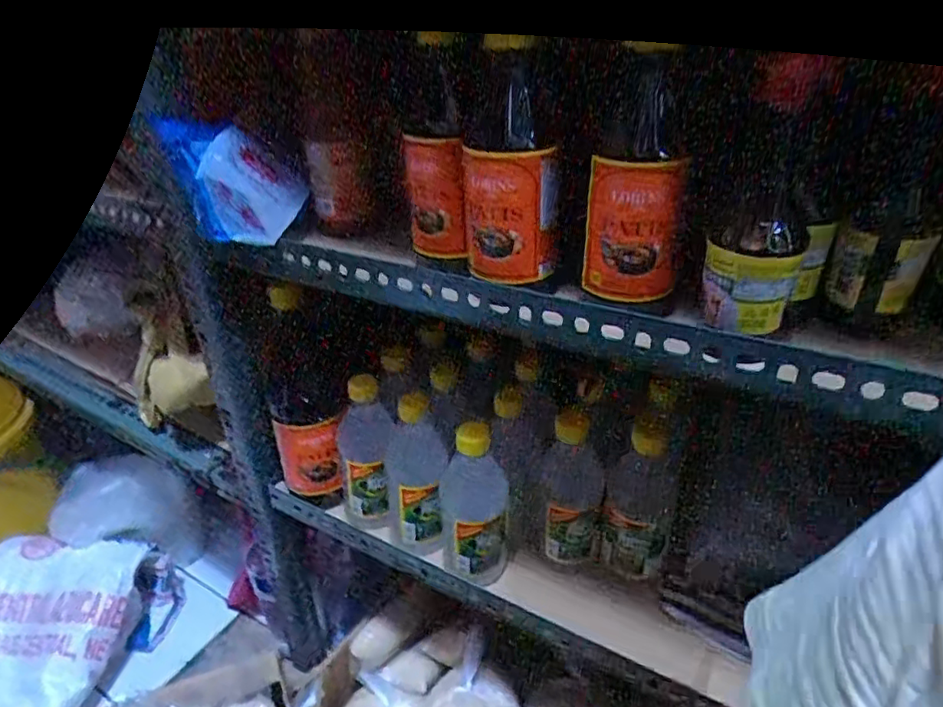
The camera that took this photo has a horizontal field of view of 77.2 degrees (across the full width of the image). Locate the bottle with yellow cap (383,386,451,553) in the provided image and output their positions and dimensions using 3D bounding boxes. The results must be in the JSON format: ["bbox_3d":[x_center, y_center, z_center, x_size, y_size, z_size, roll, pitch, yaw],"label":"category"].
[{"bbox_3d":[-0.055,0.120,0.589,0.066,0.161,0.060,-5,31,-6],"label":"bottle with yellow cap"}]

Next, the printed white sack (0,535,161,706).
[{"bbox_3d":[-0.671,0.417,0.901,0.302,0.139,0.235,1,31,4],"label":"printed white sack"}]

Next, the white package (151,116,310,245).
[{"bbox_3d":[-0.184,-0.140,0.467,0.098,0.078,0.084,-10,32,-14],"label":"white package"}]

